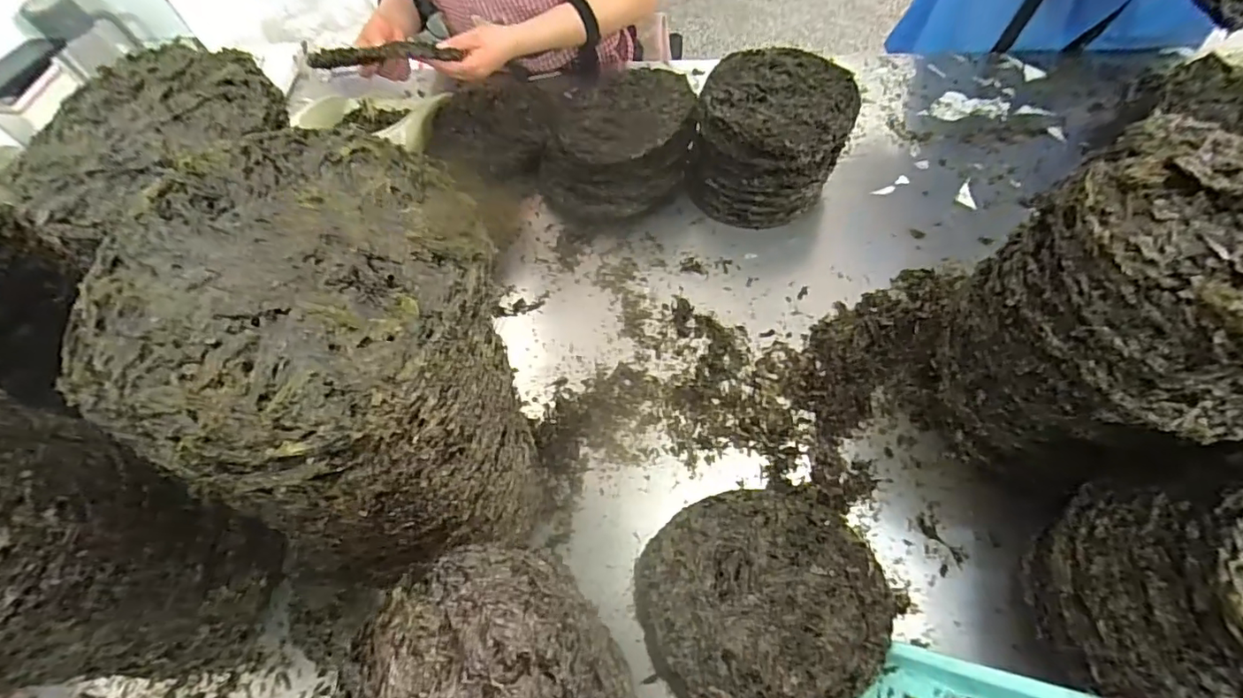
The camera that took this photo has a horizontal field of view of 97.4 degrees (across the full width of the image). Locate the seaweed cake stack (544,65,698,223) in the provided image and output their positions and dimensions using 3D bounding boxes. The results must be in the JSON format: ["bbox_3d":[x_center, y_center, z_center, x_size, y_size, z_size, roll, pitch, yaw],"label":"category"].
[{"bbox_3d":[-0.008,-0.301,0.804,0.206,0.141,0.220,32,67,20],"label":"seaweed cake stack"}]

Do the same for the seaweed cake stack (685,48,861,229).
[{"bbox_3d":[0.210,-0.301,0.778,0.200,0.153,0.209,26,65,18],"label":"seaweed cake stack"}]

